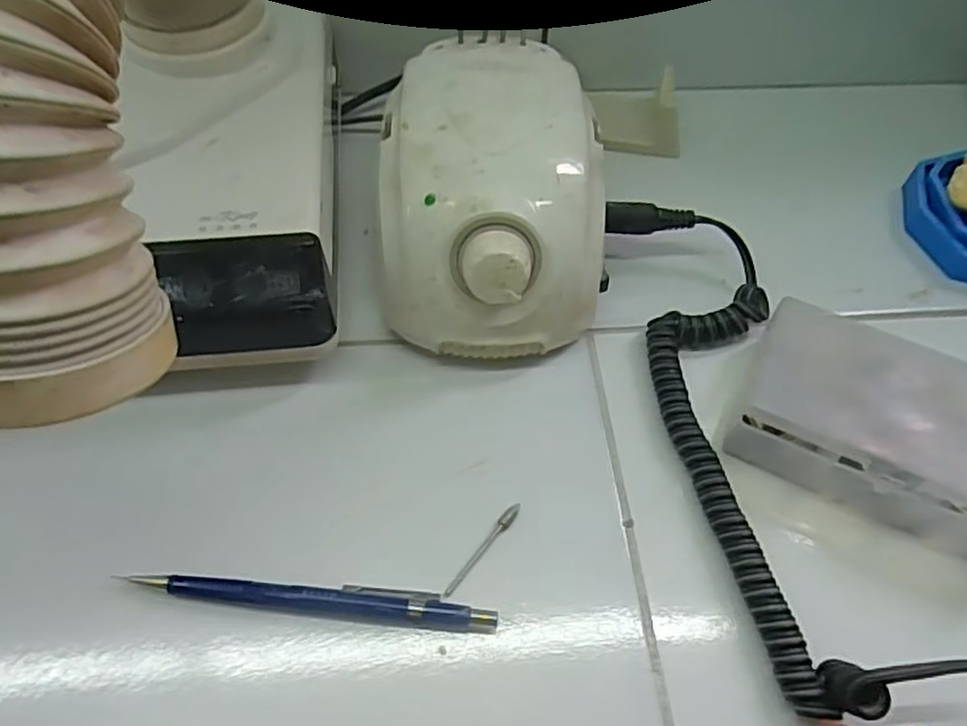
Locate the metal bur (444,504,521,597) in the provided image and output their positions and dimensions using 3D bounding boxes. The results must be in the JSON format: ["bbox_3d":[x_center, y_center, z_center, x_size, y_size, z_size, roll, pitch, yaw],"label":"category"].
[{"bbox_3d":[0.000,0.072,0.264,0.005,0.004,0.045,36,62,20],"label":"metal bur"}]

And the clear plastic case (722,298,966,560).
[{"bbox_3d":[0.169,0.025,0.276,0.113,0.034,0.072,26,59,15],"label":"clear plastic case"}]

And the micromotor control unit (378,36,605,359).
[{"bbox_3d":[0.004,-0.075,0.314,0.097,0.082,0.136,-1,57,1],"label":"micromotor control unit"}]

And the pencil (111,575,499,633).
[{"bbox_3d":[-0.062,0.088,0.249,0.133,0.011,0.013,5,56,2],"label":"pencil"}]

